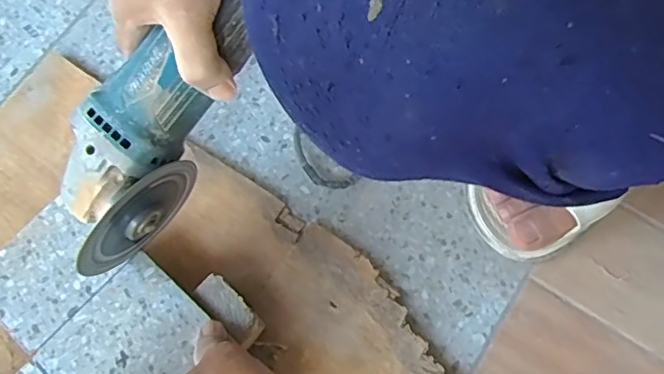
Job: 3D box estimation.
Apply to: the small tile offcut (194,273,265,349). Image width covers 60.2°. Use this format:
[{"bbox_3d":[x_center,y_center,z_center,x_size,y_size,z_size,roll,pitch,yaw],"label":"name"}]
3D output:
[{"bbox_3d":[-0.080,0.096,0.449,0.025,0.010,0.061,-43,80,-13],"label":"small tile offcut"}]

